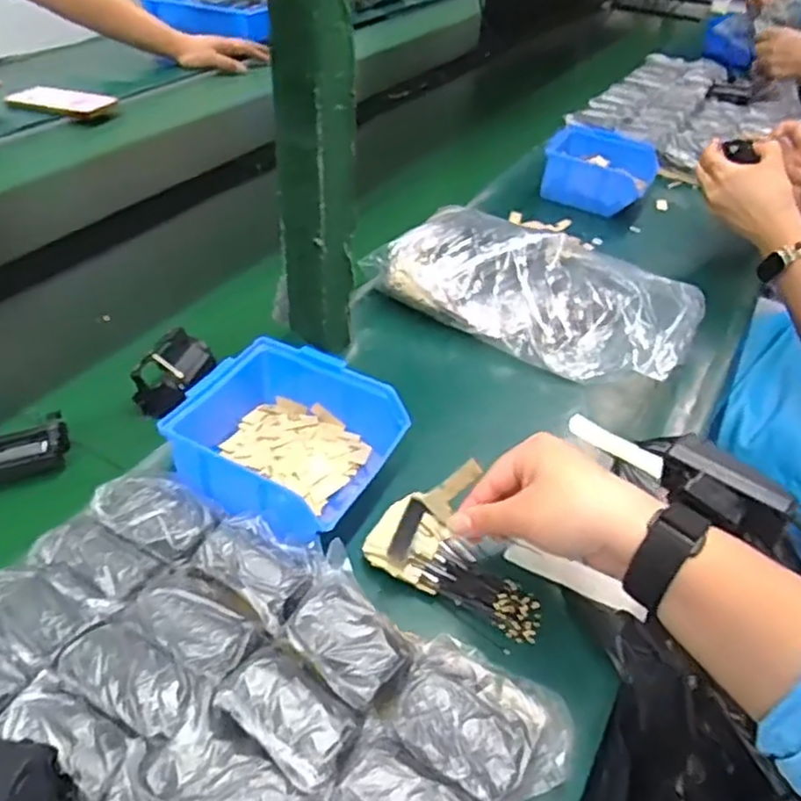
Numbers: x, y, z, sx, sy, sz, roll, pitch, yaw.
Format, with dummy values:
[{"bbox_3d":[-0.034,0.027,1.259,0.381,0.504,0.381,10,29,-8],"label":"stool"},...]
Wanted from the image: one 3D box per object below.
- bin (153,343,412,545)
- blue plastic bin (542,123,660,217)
[{"bbox_3d":[-0.083,0.029,0.502,0.130,0.064,0.132,23,44,20],"label":"bin"},{"bbox_3d":[0.264,-0.304,0.929,0.148,0.058,0.155,15,42,12],"label":"blue plastic bin"}]

